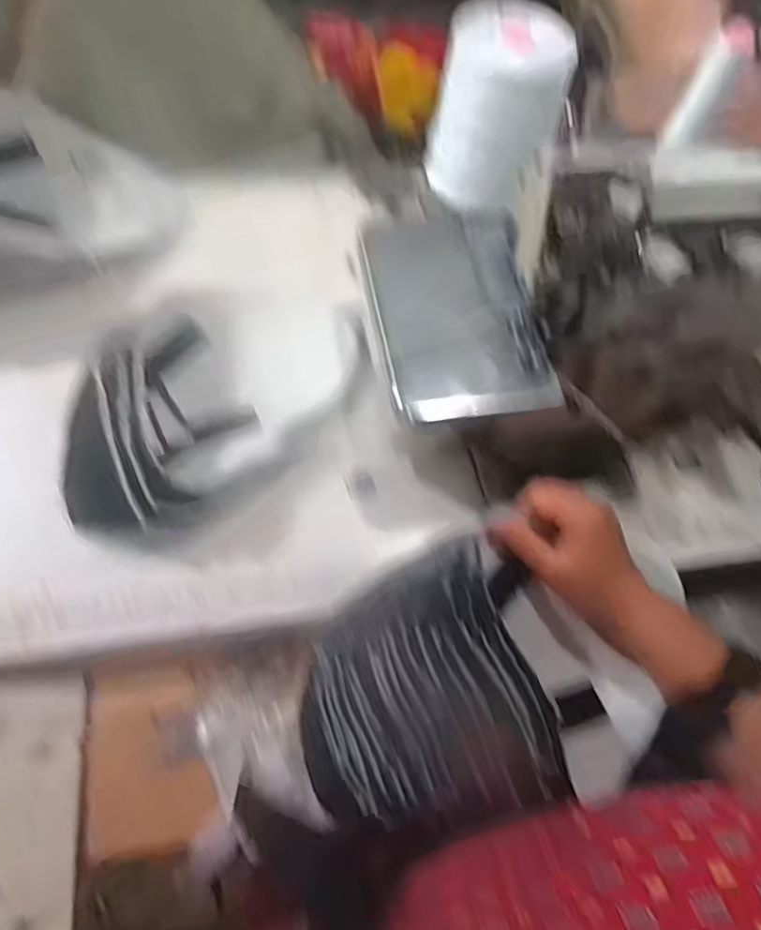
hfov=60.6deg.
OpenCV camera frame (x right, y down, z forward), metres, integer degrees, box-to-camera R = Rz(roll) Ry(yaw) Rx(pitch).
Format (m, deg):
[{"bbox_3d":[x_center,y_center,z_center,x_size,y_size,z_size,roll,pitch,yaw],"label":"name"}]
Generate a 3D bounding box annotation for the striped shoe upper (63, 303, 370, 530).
[{"bbox_3d":[-0.141,-0.070,0.557,0.177,0.078,0.288,37,63,17],"label":"striped shoe upper"}]

